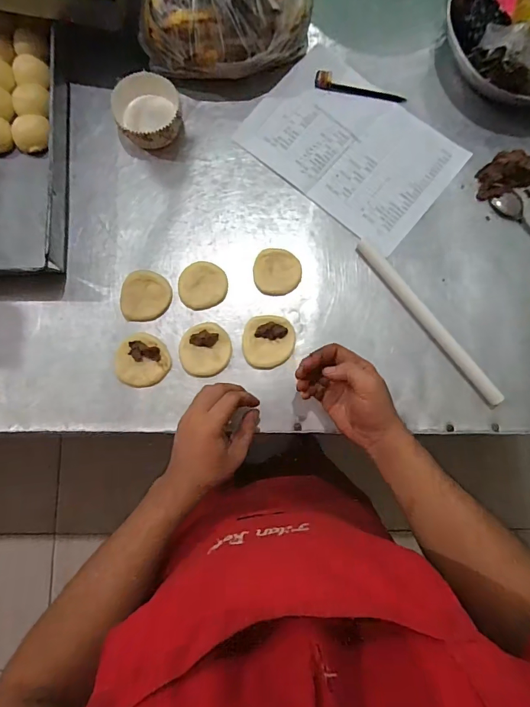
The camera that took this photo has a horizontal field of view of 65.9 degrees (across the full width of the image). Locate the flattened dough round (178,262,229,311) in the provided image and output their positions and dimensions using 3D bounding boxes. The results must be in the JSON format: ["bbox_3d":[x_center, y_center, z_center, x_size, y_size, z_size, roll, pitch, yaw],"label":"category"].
[{"bbox_3d":[-0.086,-0.095,0.570,0.066,0.008,0.064,0,81,-1],"label":"flattened dough round"}]

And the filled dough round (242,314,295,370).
[{"bbox_3d":[0.006,-0.017,0.562,0.070,0.014,0.071,0,81,-1],"label":"filled dough round"}]

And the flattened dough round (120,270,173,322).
[{"bbox_3d":[-0.165,-0.080,0.565,0.068,0.014,0.068,0,81,-1],"label":"flattened dough round"}]

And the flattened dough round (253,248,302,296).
[{"bbox_3d":[0.018,-0.116,0.579,0.066,0.013,0.069,0,81,-1],"label":"flattened dough round"}]

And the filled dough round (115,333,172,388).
[{"bbox_3d":[-0.168,0.008,0.556,0.070,0.009,0.072,0,81,-1],"label":"filled dough round"}]

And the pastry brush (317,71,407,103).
[{"bbox_3d":[0.146,-0.404,0.619,0.139,0.015,0.026,7,81,0],"label":"pastry brush"}]

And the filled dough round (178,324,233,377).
[{"bbox_3d":[-0.081,-0.006,0.559,0.068,0.010,0.073,0,81,-1],"label":"filled dough round"}]

